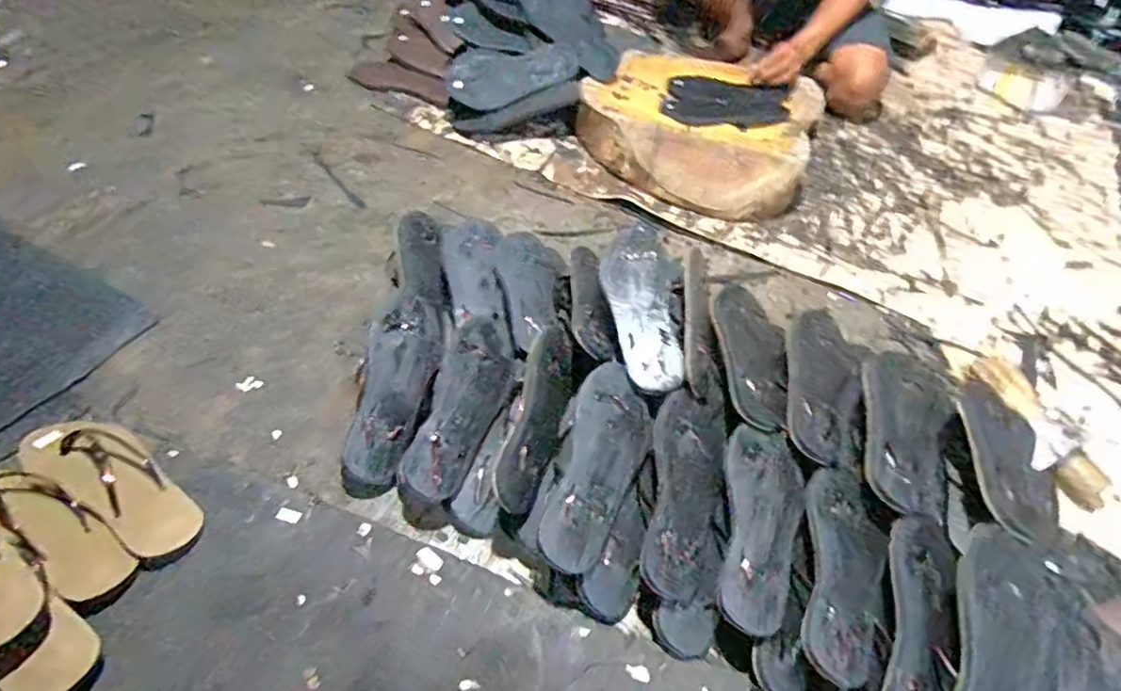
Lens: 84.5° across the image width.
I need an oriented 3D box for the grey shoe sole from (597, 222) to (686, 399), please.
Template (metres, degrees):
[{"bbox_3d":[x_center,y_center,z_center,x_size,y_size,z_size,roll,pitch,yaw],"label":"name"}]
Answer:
[{"bbox_3d":[0.109,-0.057,0.807,0.098,0.016,0.247,-2,63,-7],"label":"grey shoe sole"}]

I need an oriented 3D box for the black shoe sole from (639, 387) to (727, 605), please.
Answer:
[{"bbox_3d":[0.142,0.162,0.696,0.080,0.019,0.232,16,62,-7],"label":"black shoe sole"}]

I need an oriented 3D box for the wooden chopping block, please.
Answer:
[{"bbox_3d":[0.270,-0.450,1.240,0.453,0.102,0.411,19,52,9],"label":"wooden chopping block"}]

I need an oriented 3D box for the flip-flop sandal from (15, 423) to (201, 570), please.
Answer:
[{"bbox_3d":[-0.497,0.156,0.692,0.242,0.035,0.089,32,55,19],"label":"flip-flop sandal"}]

